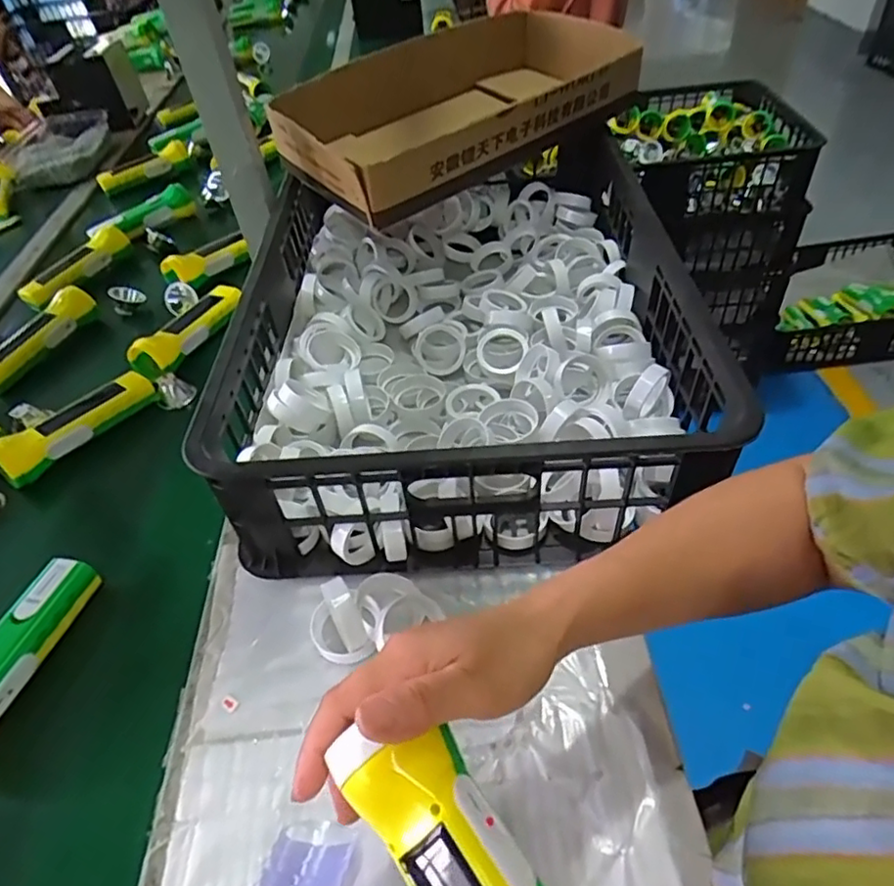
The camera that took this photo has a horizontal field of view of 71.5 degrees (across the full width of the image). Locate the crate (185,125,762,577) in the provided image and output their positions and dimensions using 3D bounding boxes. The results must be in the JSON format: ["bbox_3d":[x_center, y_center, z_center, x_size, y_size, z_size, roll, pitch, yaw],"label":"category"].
[{"bbox_3d":[0.015,-0.148,0.637,0.392,0.134,0.557,-4,48,2],"label":"crate"}]

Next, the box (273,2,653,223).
[{"bbox_3d":[0.033,-0.389,0.716,0.415,0.086,0.196,-32,50,-22],"label":"box"}]

